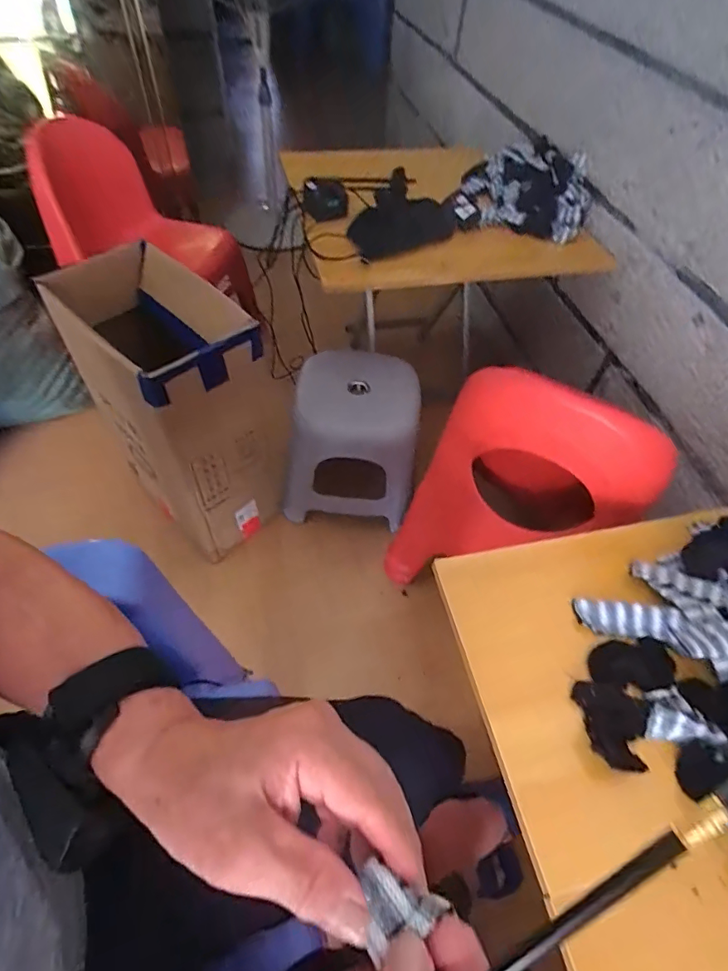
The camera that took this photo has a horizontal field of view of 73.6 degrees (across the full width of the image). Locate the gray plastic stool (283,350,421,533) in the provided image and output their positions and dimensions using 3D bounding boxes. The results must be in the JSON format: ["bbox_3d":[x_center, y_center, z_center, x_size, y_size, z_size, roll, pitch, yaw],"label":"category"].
[{"bbox_3d":[-0.025,-0.106,1.055,0.269,0.277,0.259,7,54,0],"label":"gray plastic stool"}]

